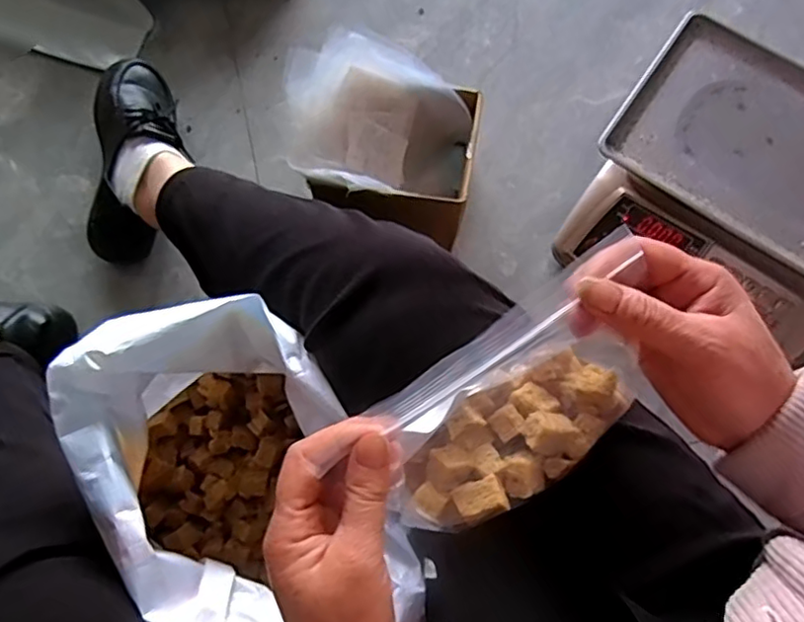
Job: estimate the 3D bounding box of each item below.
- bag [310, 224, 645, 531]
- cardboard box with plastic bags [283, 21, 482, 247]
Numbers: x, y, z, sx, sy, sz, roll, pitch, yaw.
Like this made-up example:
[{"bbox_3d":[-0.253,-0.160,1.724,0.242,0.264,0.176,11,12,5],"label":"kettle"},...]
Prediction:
[{"bbox_3d":[0.062,0.056,0.335,0.149,0.102,0.086,-33,76,-11],"label":"bag"},{"bbox_3d":[-0.019,-0.178,0.692,0.196,0.197,0.148,6,72,1],"label":"cardboard box with plastic bags"}]

